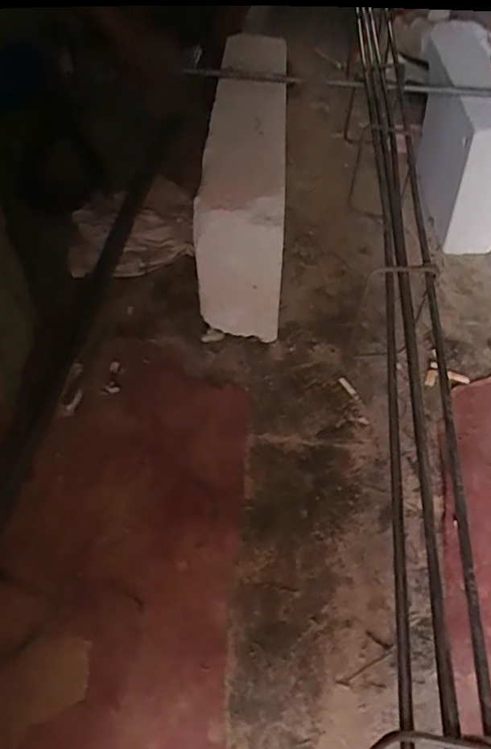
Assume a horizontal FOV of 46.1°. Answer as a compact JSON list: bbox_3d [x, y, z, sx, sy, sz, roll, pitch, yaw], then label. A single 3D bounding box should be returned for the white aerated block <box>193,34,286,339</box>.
[{"bbox_3d":[0.003,-0.314,0.832,0.096,0.168,0.542,2,49,1],"label":"white aerated block"}]

